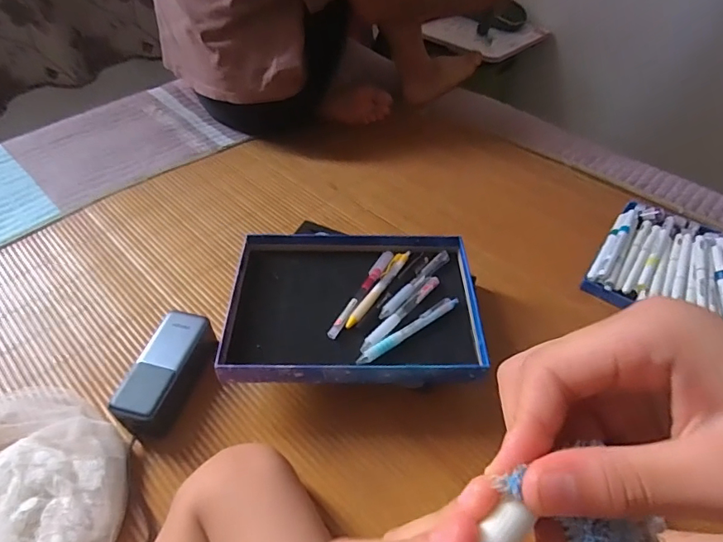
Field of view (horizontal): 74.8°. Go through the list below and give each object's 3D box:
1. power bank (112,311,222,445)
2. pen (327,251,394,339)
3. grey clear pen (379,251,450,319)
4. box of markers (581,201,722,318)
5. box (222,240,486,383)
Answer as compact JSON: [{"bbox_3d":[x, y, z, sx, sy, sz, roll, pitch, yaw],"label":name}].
[{"bbox_3d":[-0.212,0.112,0.519,0.056,0.052,0.133,14,49,12],"label":"power bank"},{"bbox_3d":[0.001,0.023,0.548,0.018,0.007,0.143,22,51,18],"label":"pen"},{"bbox_3d":[0.063,0.016,0.557,0.014,0.012,0.135,32,52,25],"label":"grey clear pen"},{"bbox_3d":[0.453,0.006,0.605,0.273,0.035,0.189,25,52,21],"label":"box of markers"},{"bbox_3d":[-0.005,0.030,0.539,0.273,0.024,0.209,-1,48,-1],"label":"box"}]

